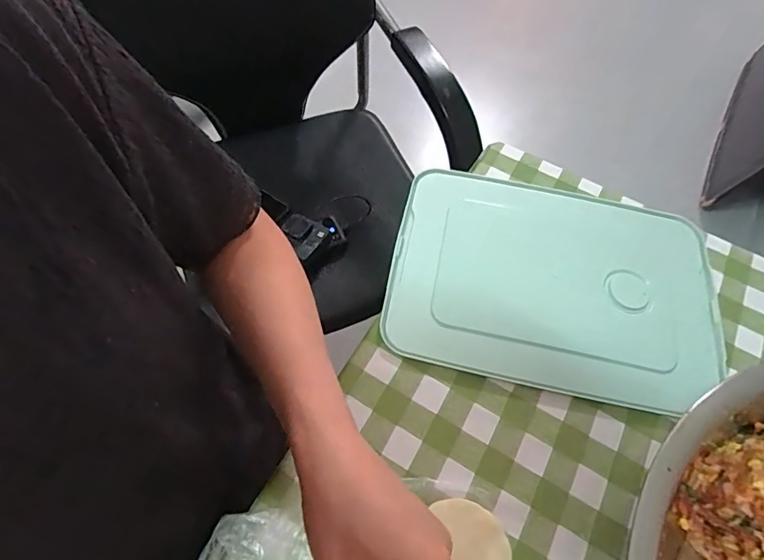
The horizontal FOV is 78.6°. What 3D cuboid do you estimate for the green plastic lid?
[{"bbox_3d":[0.165,-0.003,0.449,0.302,0.014,0.219,12,61,3],"label":"green plastic lid"}]

